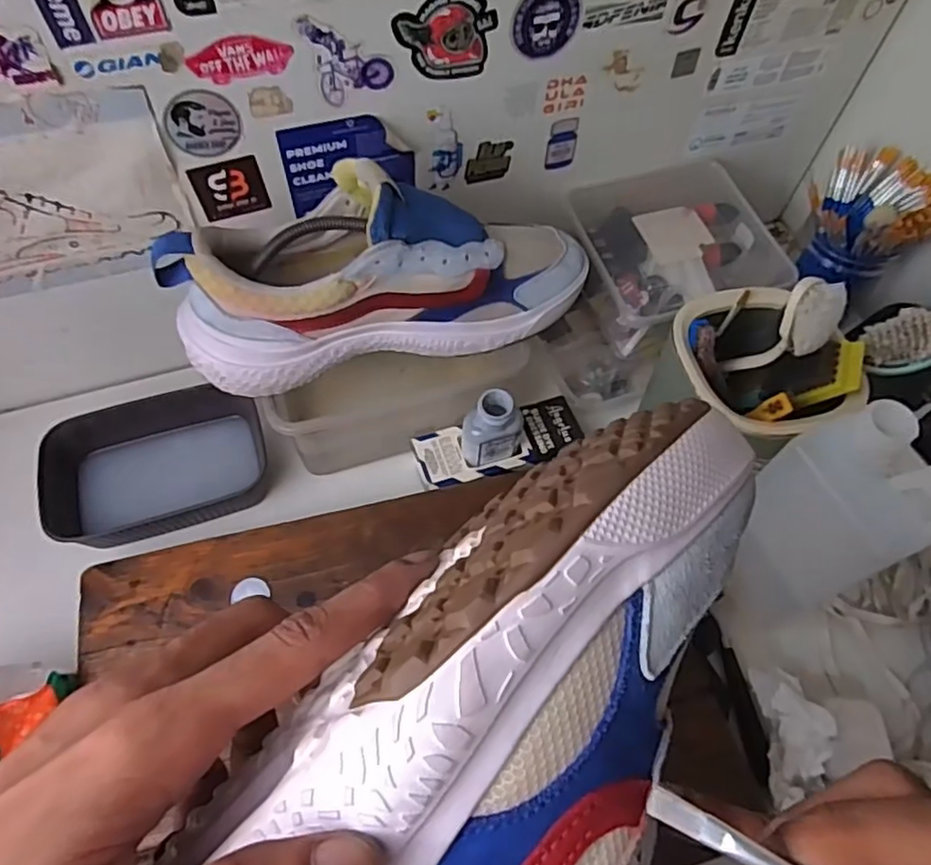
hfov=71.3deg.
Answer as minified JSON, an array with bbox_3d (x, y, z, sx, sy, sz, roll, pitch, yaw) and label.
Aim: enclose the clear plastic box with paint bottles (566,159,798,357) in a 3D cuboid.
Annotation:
[{"bbox_3d":[0.183,-0.164,0.599,0.177,0.073,0.149,-17,62,-12],"label":"clear plastic box with paint bottles"}]

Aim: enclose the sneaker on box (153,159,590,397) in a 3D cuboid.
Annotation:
[{"bbox_3d":[-0.052,-0.120,0.454,0.295,0.118,0.092,-13,62,-10],"label":"sneaker on box"}]

